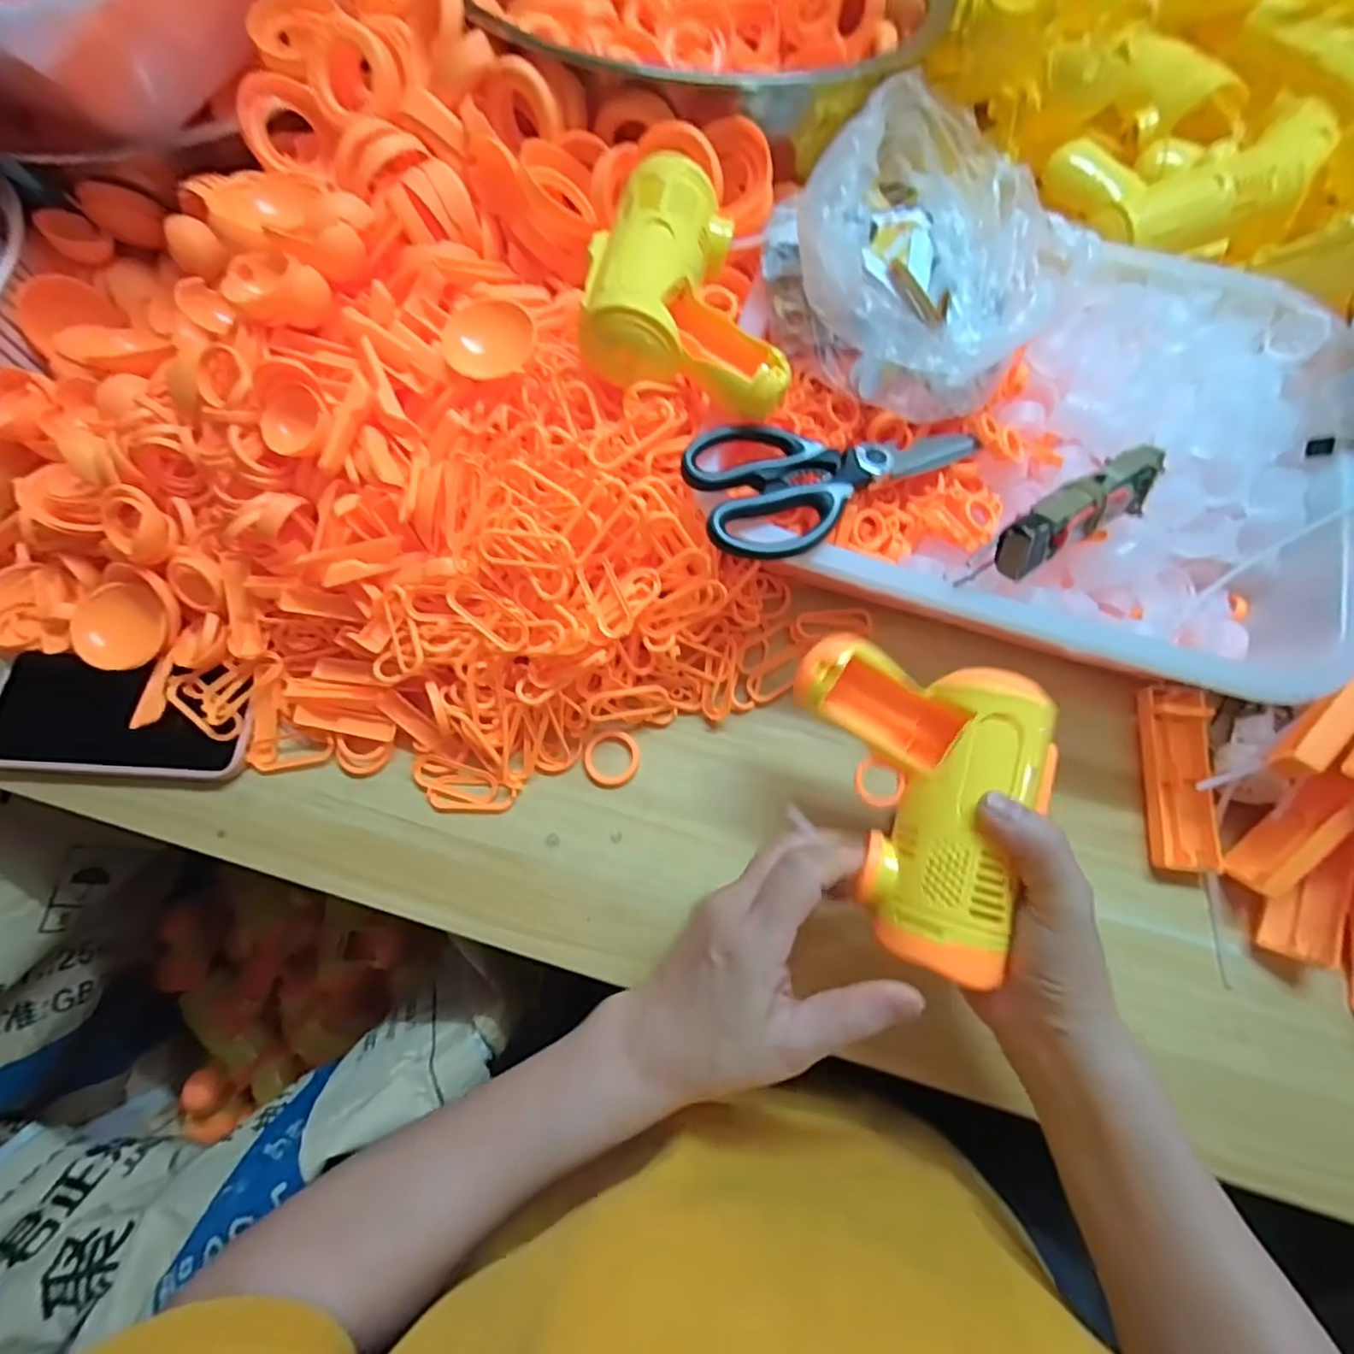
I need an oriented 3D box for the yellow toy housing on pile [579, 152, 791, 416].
[{"bbox_3d":[0.004,-0.222,0.355,0.107,0.047,0.142,-2,71,0],"label":"yellow toy housing on pile"}]

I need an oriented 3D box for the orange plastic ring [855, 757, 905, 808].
[{"bbox_3d":[0.099,0.052,0.309,0.023,0.007,0.023,0,71,1],"label":"orange plastic ring"}]

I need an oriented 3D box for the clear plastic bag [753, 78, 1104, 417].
[{"bbox_3d":[0.147,-0.254,0.370,0.157,0.070,0.178,36,75,12],"label":"clear plastic bag"}]

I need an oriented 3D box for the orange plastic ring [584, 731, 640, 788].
[{"bbox_3d":[-0.041,0.052,0.397,0.035,0.008,0.035,0,71,1],"label":"orange plastic ring"}]

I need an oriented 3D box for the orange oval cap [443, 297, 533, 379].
[{"bbox_3d":[-0.106,-0.196,0.362,0.050,0.013,0.041,0,71,1],"label":"orange oval cap"}]

